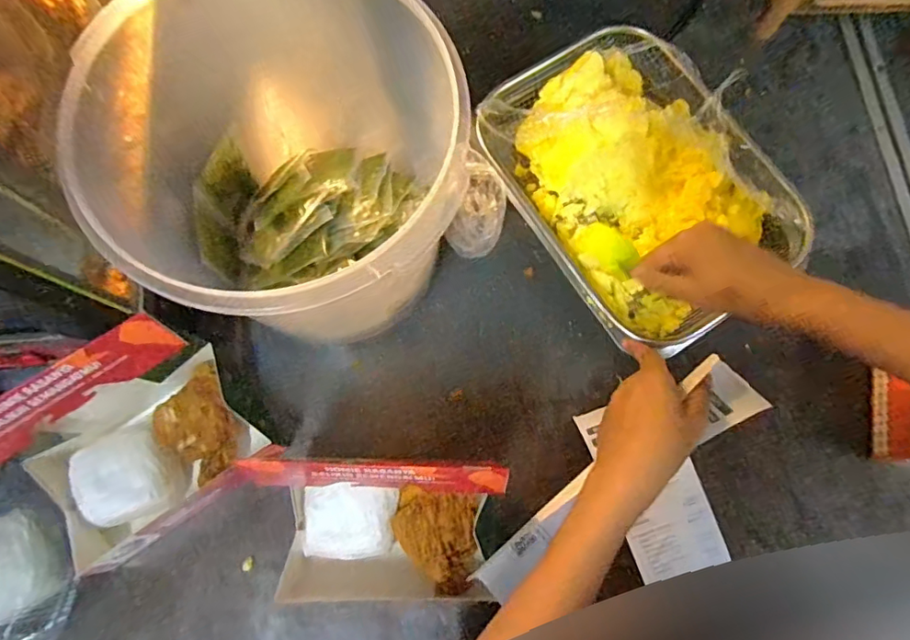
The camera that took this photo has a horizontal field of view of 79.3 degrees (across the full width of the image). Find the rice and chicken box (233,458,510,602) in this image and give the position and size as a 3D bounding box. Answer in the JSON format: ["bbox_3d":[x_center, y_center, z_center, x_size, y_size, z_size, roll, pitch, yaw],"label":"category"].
[{"bbox_3d":[-0.064,0.178,0.468,0.201,0.052,0.109,0,75,0],"label":"rice and chicken box"}]

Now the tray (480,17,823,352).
[{"bbox_3d":[0.170,-0.133,0.515,0.203,0.072,0.292,-30,78,-7],"label":"tray"}]

